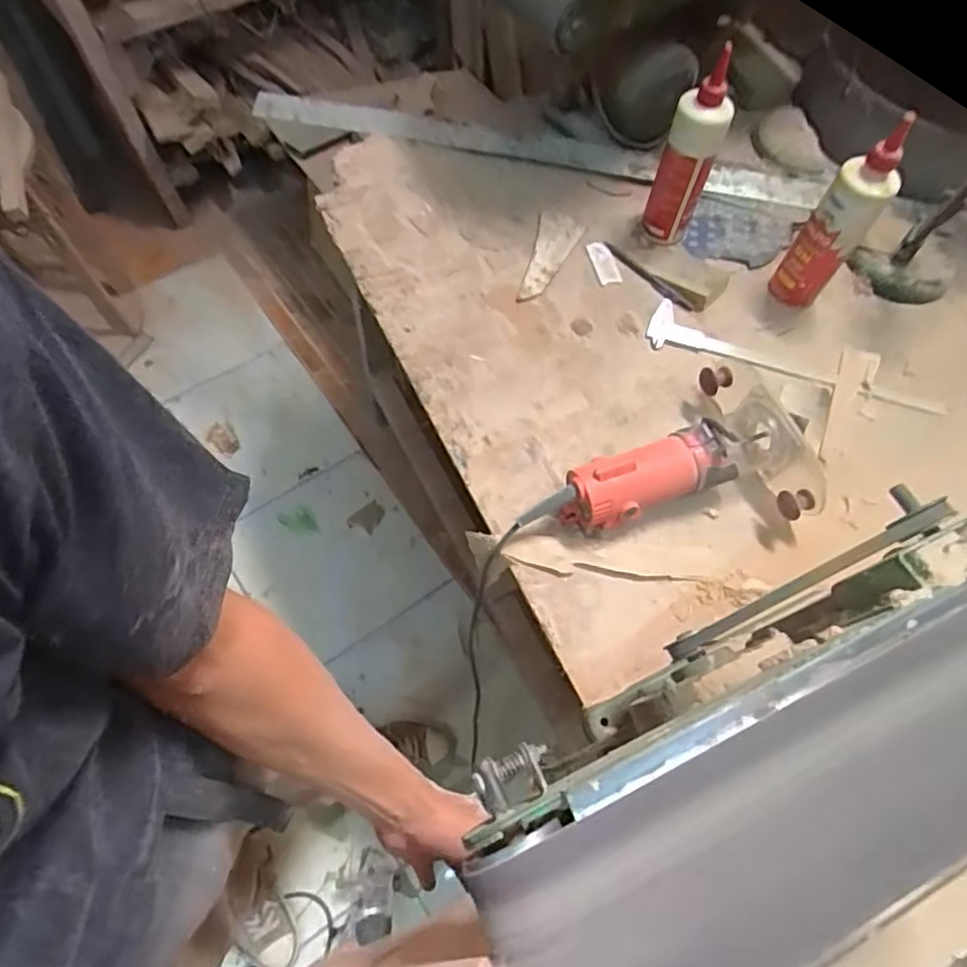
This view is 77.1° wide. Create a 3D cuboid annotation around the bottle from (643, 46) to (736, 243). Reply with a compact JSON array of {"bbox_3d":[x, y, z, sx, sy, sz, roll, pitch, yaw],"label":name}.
[{"bbox_3d":[0.268,-0.429,0.796,0.068,0.224,0.062,21,64,8],"label":"bottle"}]

